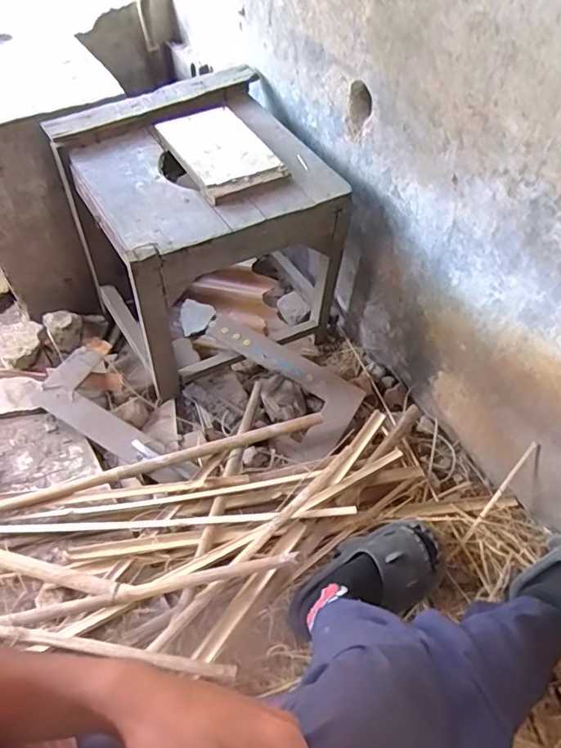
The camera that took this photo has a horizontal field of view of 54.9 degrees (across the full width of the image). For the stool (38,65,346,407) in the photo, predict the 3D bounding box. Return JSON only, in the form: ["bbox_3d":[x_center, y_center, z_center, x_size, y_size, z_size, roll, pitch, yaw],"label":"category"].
[{"bbox_3d":[-0.157,-0.284,1.155,0.445,0.434,0.448,-27,57,-19],"label":"stool"}]

